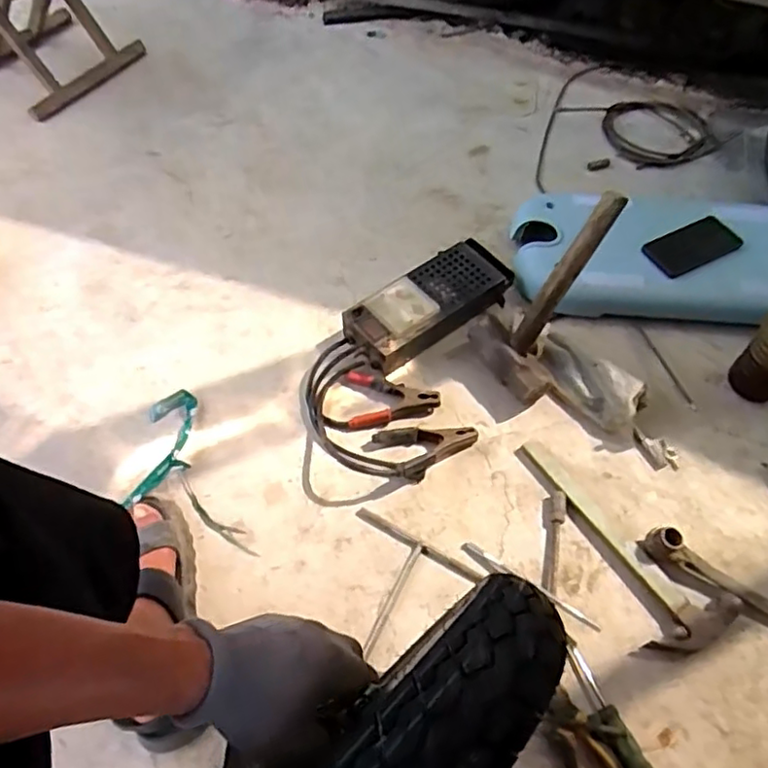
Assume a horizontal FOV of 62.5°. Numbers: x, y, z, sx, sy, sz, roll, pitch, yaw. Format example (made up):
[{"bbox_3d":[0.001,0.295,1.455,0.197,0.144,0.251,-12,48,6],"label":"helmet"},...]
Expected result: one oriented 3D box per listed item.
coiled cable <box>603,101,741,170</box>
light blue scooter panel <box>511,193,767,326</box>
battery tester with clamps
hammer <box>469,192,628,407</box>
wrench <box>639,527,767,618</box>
[{"bbox_3d":[0.598,-0.547,1.362,0.253,0.020,0.200,-27,63,-18],"label":"coiled cable"},{"bbox_3d":[0.477,-0.223,1.089,0.505,0.078,0.268,2,58,-1],"label":"light blue scooter panel"},{"bbox_3d":[0.038,-0.067,0.966,0.258,0.066,0.434,13,58,6],"label":"battery tester with clamps"},{"bbox_3d":[0.234,-0.128,0.890,0.140,0.306,0.052,40,29,21],"label":"hammer"},{"bbox_3d":[0.455,0.263,0.783,0.276,0.045,0.038,30,61,16],"label":"wrench"}]

